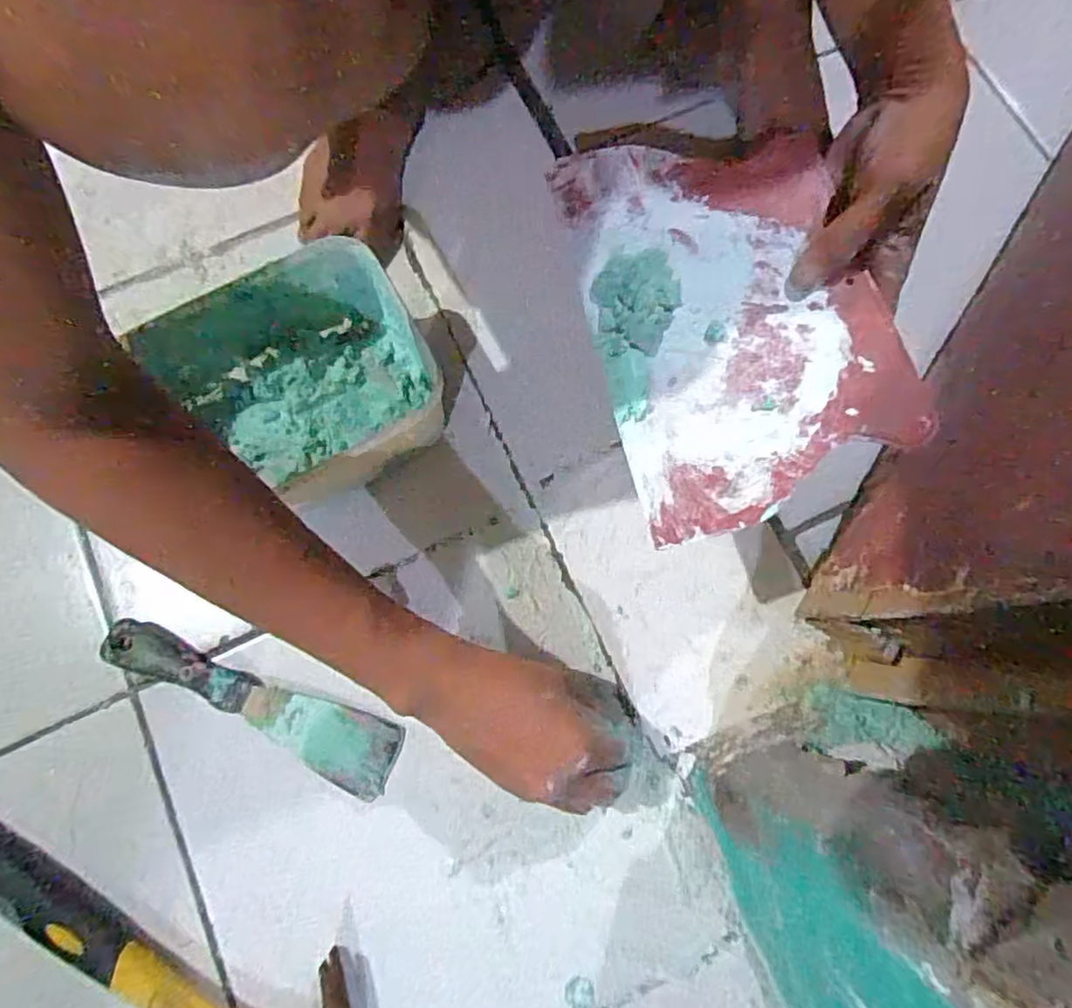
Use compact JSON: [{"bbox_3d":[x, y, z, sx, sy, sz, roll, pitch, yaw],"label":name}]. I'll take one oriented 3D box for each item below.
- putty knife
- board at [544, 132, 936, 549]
[{"bbox_3d":[-0.184,0.127,0.412,0.199,0.015,0.044,25,78,5],"label":"putty knife"},{"bbox_3d":[0.098,-0.096,0.316,0.140,0.010,0.201,-14,78,-3],"label":"board"}]

